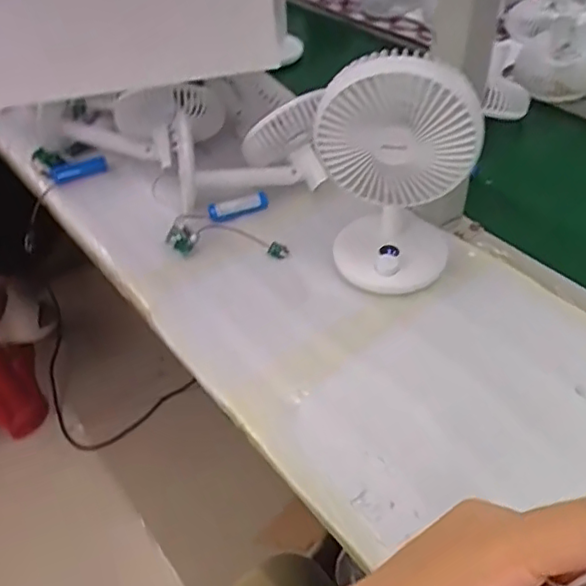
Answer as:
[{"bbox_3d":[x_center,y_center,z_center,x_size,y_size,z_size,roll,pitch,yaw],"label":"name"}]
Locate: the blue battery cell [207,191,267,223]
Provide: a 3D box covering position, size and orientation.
[{"bbox_3d":[-0.061,-0.095,0.690,0.069,0.017,0.015,-20,46,-18],"label":"blue battery cell"}]

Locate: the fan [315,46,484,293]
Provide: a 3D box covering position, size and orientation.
[{"bbox_3d":[0.085,-0.110,0.539,0.124,0.208,0.087,2,43,5],"label":"fan"}]

